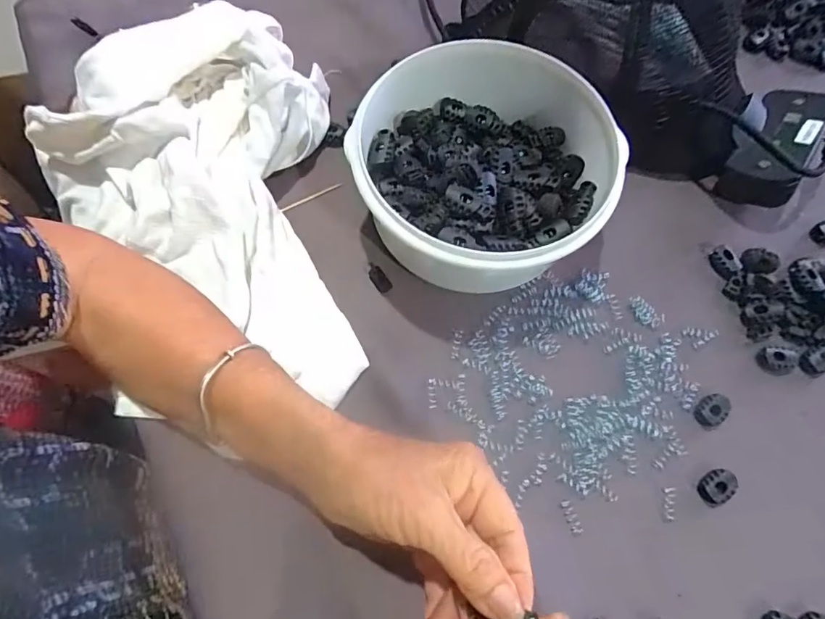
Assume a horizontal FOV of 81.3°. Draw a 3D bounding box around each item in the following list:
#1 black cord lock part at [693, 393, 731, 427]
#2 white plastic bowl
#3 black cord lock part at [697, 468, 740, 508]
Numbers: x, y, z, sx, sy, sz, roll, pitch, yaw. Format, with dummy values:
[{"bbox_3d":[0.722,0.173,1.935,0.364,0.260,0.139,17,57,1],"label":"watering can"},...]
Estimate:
[{"bbox_3d":[0.193,0.064,0.307,0.023,0.007,0.017,-29,73,-10],"label":"black cord lock part"},{"bbox_3d":[0.046,-0.090,0.322,0.155,0.076,0.160,0,70,0],"label":"white plastic bowl"},{"bbox_3d":[0.186,0.107,0.291,0.025,0.005,0.017,-31,73,-11],"label":"black cord lock part"}]

